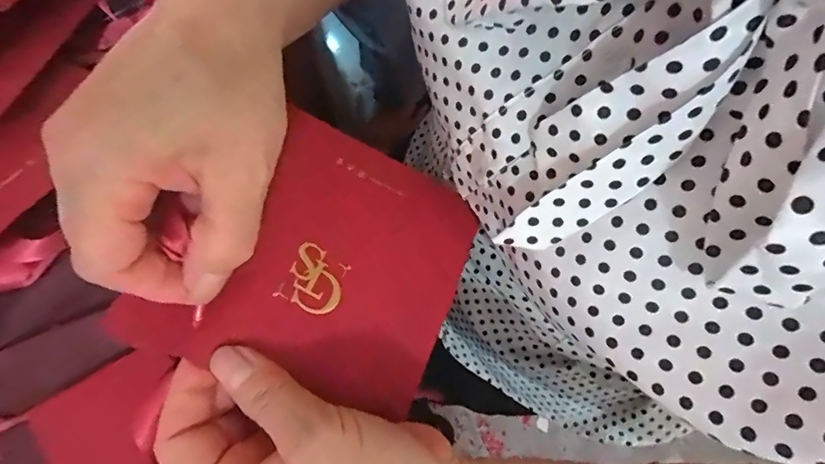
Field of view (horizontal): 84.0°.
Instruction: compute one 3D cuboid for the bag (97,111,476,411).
[{"bbox_3d":[-0.034,0.014,0.217,0.117,0.008,0.140,33,55,-9],"label":"bag"}]

